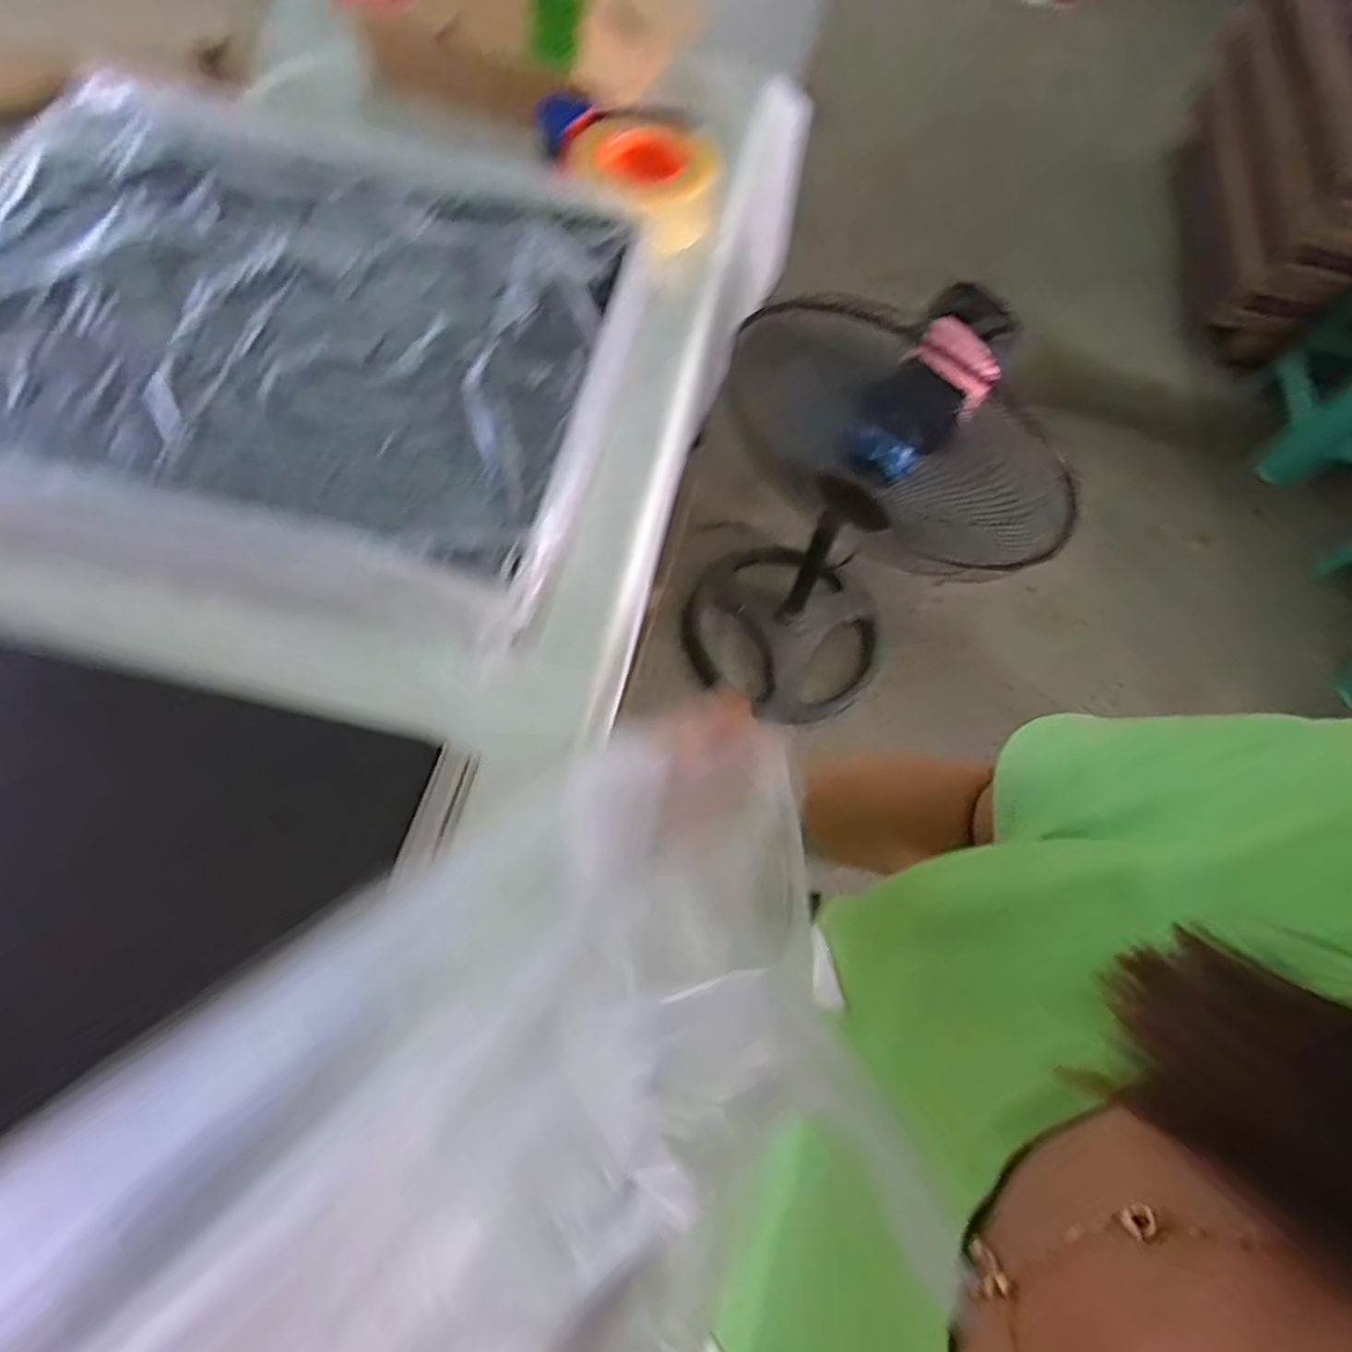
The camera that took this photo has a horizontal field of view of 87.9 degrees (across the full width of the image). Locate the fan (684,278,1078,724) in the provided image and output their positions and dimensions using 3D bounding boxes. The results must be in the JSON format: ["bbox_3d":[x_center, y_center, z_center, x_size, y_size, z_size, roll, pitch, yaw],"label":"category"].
[{"bbox_3d":[0.233,-0.196,1.112,0.395,0.856,0.325,21,66,5],"label":"fan"}]

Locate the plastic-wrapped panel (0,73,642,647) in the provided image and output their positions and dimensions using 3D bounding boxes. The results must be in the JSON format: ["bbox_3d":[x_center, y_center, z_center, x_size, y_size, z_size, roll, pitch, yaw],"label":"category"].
[{"bbox_3d":[-0.315,-0.264,0.520,0.529,0.048,0.434,11,66,2],"label":"plastic-wrapped panel"}]

